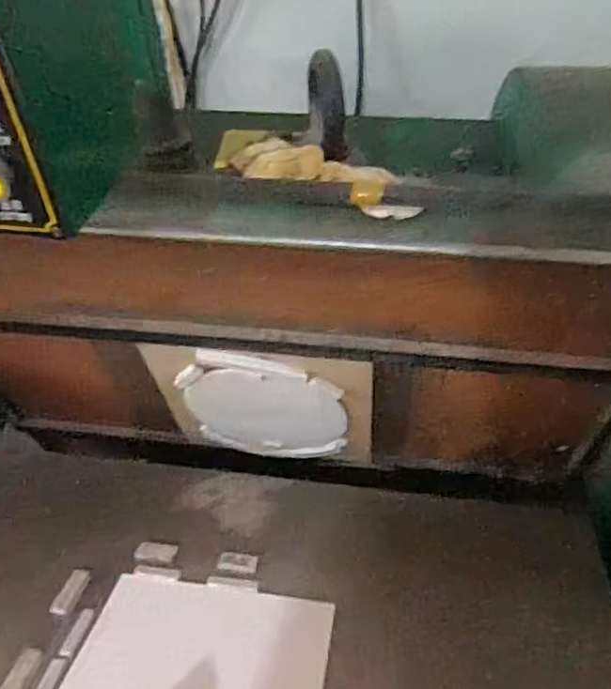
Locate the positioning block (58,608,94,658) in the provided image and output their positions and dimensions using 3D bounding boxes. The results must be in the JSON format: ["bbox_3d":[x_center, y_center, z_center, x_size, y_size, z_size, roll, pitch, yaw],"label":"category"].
[{"bbox_3d":[-0.255,0.322,0.700,0.016,0.004,0.061,6,29,9],"label":"positioning block"}]

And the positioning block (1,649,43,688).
[{"bbox_3d":[-0.296,0.343,0.653,0.021,0.004,0.056,4,28,7],"label":"positioning block"}]

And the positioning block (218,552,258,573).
[{"bbox_3d":[-0.085,0.276,0.791,0.051,0.007,0.026,6,42,9],"label":"positioning block"}]

